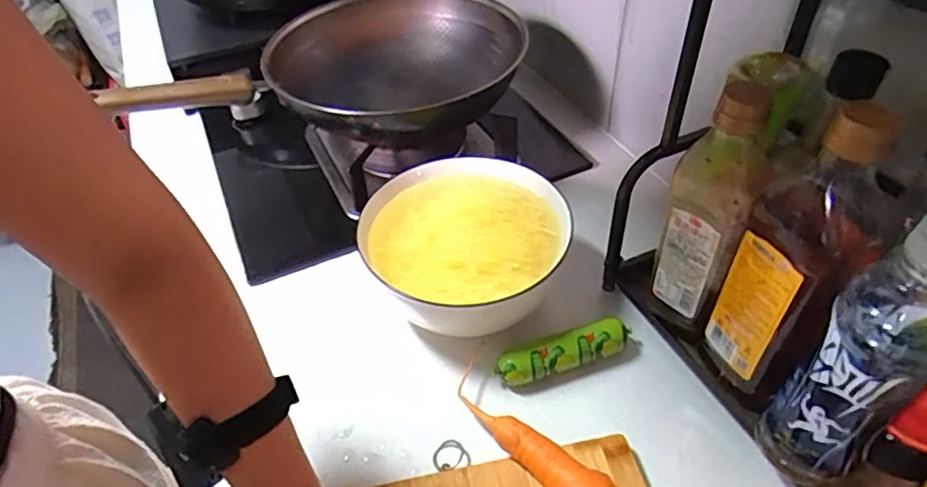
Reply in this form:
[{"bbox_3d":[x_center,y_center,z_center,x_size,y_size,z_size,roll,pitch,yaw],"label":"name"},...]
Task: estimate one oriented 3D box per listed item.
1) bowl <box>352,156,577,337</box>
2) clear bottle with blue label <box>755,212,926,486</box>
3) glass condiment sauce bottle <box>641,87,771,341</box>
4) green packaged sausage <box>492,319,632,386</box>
[{"bbox_3d":[0.001,0.005,0.586,0.193,0.081,0.177,-2,44,2],"label":"bowl"},{"bbox_3d":[0.260,0.080,0.382,0.064,0.254,0.060,-29,50,-24],"label":"clear bottle with blue label"},{"bbox_3d":[0.193,-0.017,0.477,0.062,0.246,0.048,21,49,23],"label":"glass condiment sauce bottle"},{"bbox_3d":[0.093,0.096,0.530,0.127,0.026,0.026,-14,46,-12],"label":"green packaged sausage"}]

